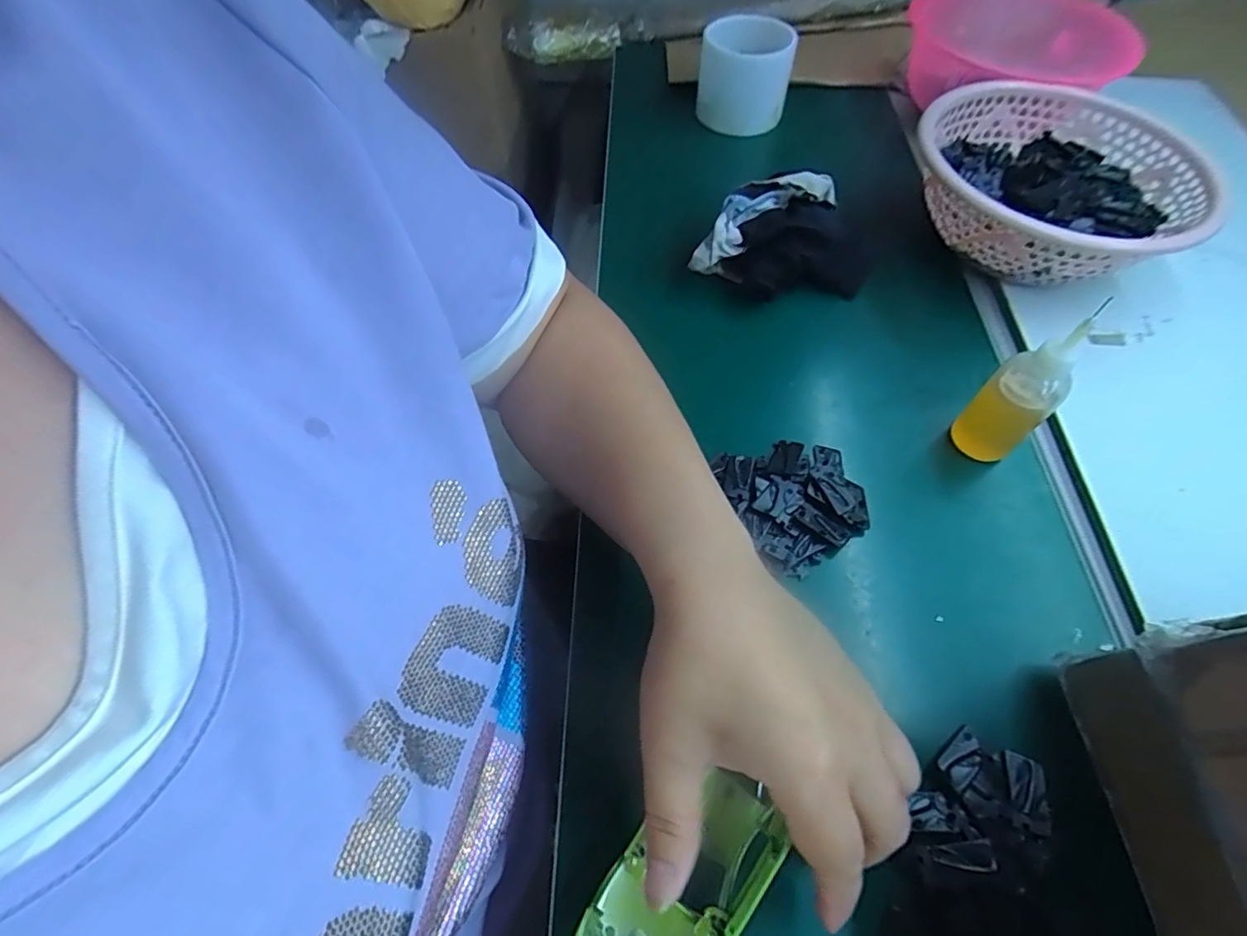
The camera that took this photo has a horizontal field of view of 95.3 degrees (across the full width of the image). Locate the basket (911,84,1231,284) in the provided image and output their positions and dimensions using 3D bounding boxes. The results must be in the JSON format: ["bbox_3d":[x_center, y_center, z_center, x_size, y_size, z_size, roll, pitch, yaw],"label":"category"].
[{"bbox_3d":[0.323,-0.209,0.452,0.199,0.086,0.190,21,61,12],"label":"basket"}]

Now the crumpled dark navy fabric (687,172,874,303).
[{"bbox_3d":[0.121,-0.182,0.454,0.136,0.056,0.090,-6,60,-4],"label":"crumpled dark navy fabric"}]

